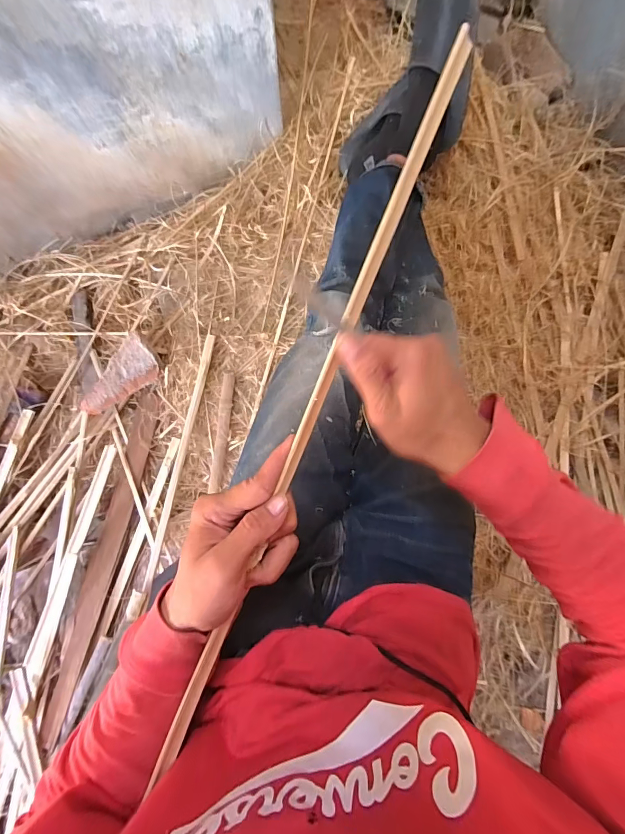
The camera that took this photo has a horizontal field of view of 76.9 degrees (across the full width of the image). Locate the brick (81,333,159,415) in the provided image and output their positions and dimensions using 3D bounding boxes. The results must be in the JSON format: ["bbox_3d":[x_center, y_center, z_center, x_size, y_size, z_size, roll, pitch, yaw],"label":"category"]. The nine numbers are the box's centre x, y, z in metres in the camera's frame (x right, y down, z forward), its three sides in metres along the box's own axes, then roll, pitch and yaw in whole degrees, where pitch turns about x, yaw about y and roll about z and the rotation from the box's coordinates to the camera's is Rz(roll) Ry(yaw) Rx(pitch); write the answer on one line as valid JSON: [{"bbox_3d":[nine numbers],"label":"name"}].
[{"bbox_3d":[-0.386,-0.072,0.815,0.092,0.054,0.183,32,84,3],"label":"brick"}]

